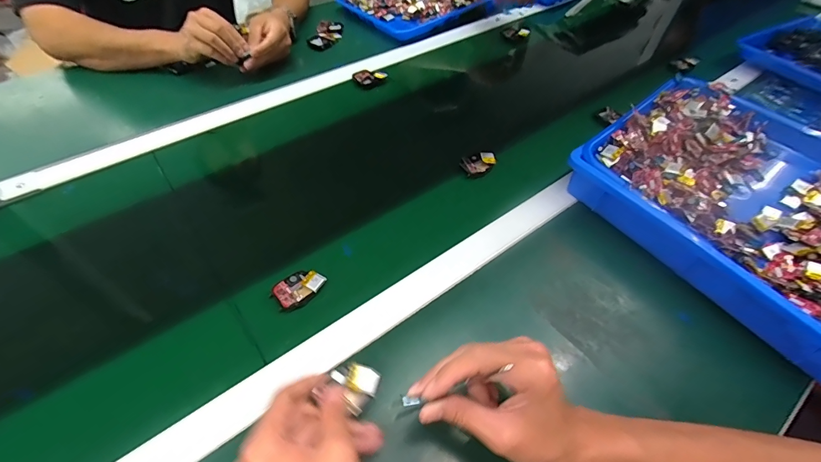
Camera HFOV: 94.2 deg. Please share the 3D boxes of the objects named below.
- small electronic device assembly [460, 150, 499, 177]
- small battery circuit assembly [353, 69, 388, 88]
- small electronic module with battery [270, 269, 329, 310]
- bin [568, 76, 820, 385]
[{"bbox_3d":[0.102,-0.100,0.560,0.049,0.016,0.034,-28,56,-23],"label":"small electronic device assembly"},{"bbox_3d":[-0.075,-0.281,0.702,0.059,0.021,0.036,-12,51,-11],"label":"small battery circuit assembly"},{"bbox_3d":[-0.125,0.062,0.423,0.039,0.010,0.052,33,57,24],"label":"small electronic module with battery"},{"bbox_3d":[0.420,-0.031,0.461,0.265,0.091,0.374,-30,56,-24],"label":"bin"}]

